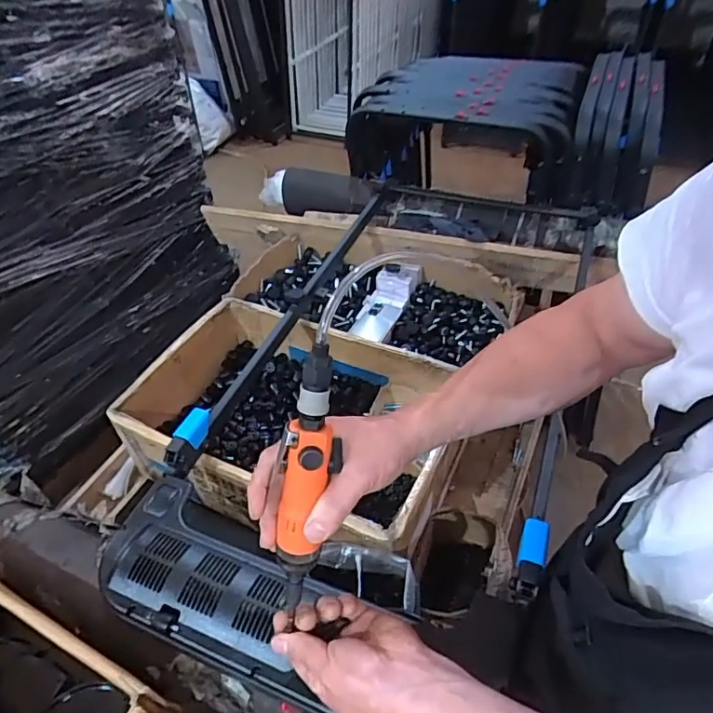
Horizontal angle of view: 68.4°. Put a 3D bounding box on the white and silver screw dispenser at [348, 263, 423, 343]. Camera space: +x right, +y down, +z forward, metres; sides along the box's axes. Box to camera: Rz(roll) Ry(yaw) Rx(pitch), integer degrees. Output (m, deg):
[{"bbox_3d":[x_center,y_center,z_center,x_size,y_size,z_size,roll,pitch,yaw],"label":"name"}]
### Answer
[{"bbox_3d":[0.061,-0.122,1.166,0.090,0.034,0.212,21,65,22],"label":"white and silver screw dispenser"}]

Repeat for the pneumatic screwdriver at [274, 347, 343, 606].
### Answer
[{"bbox_3d":[-0.035,0.088,0.437,0.037,0.207,0.039,13,17,16],"label":"pneumatic screwdriver"}]

